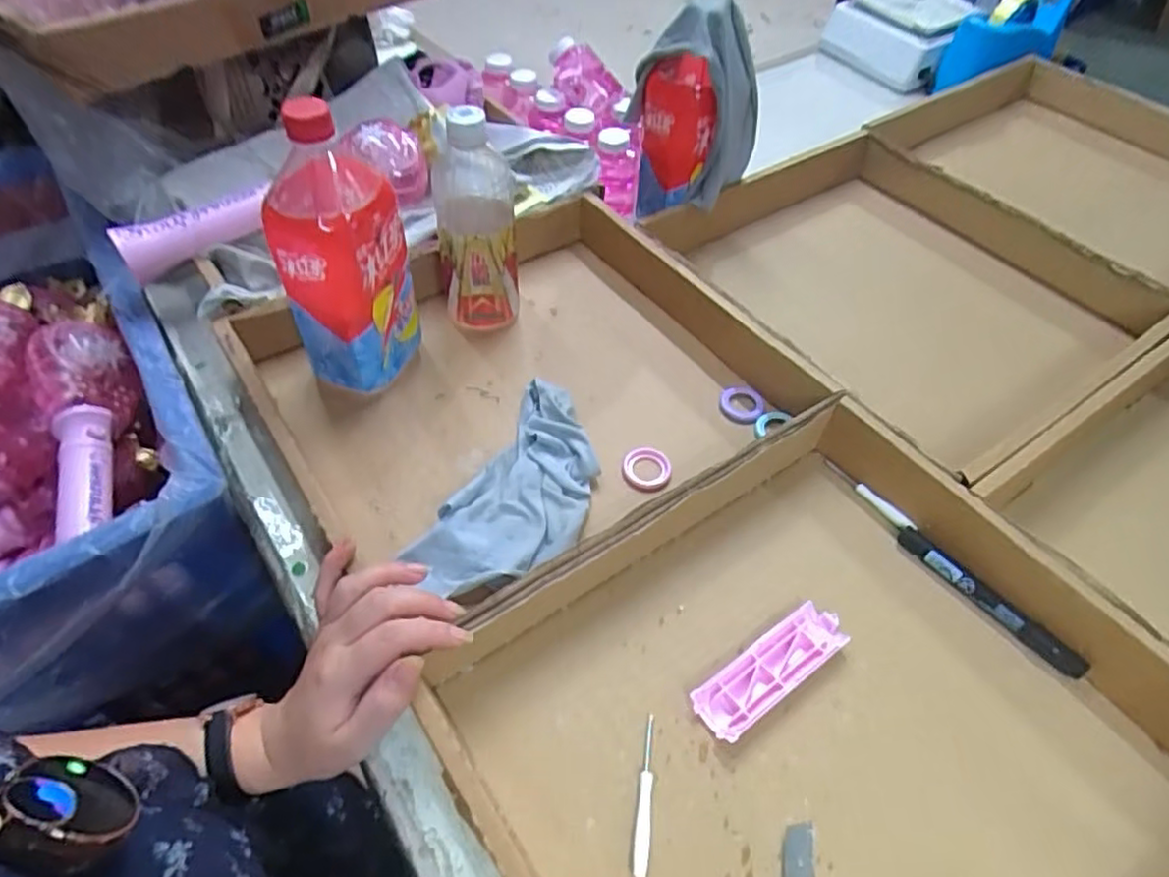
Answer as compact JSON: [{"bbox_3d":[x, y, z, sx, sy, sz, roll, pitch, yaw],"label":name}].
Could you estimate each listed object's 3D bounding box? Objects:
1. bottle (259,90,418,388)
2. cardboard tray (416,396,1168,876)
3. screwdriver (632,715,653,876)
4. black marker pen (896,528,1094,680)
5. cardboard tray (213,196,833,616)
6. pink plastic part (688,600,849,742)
[{"bbox_3d":[-0.184,-0.137,0.522,0.093,0.218,0.092,-17,53,-17],"label":"bottle"},{"bbox_3d":[0.141,0.175,0.388,0.365,0.054,0.358,-28,57,-24],"label":"cardboard tray"},{"bbox_3d":[0.033,0.196,0.383,0.009,0.007,0.083,6,50,2],"label":"screwdriver"},{"bbox_3d":[0.272,0.109,0.466,0.016,0.013,0.132,-31,58,-25],"label":"black marker pen"},{"bbox_3d":[-0.058,-0.043,0.565,0.374,0.063,0.344,-28,57,-24],"label":"cardboard tray"},{"bbox_3d":[0.118,0.145,0.434,0.111,0.014,0.034,-28,57,-24],"label":"pink plastic part"}]

